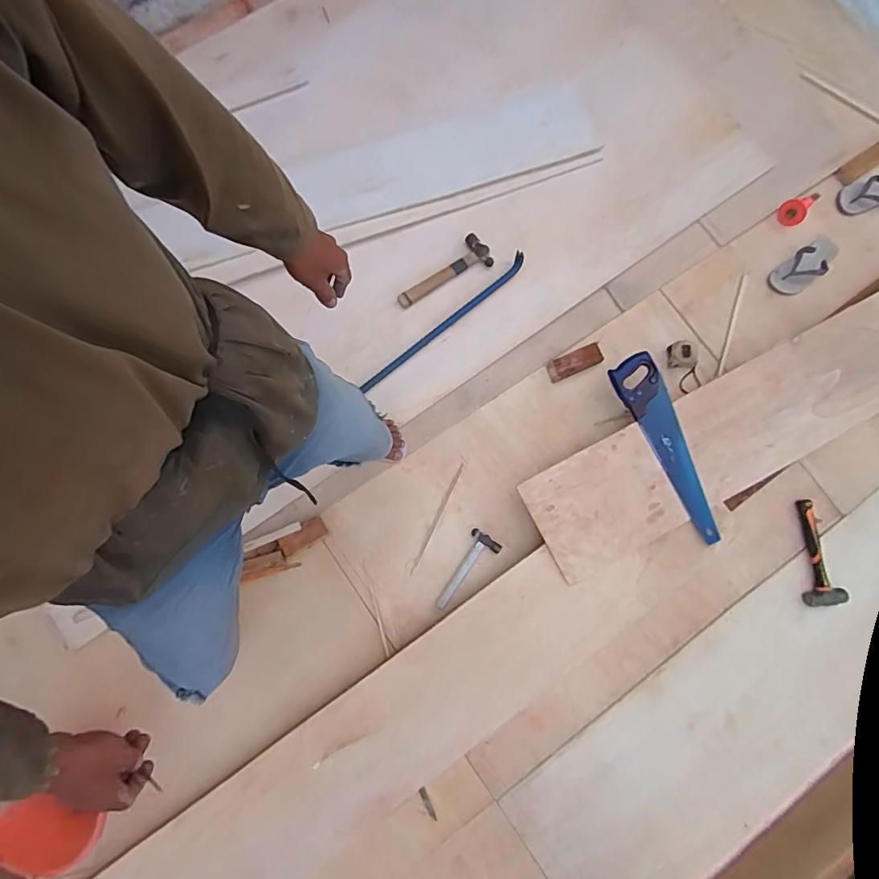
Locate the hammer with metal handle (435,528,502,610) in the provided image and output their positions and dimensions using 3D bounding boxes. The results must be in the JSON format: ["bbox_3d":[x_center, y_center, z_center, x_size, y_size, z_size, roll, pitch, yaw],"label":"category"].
[{"bbox_3d":[0.066,0.352,1.294,0.085,0.023,0.226,39,81,6],"label":"hammer with metal handle"}]

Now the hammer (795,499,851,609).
[{"bbox_3d":[1.042,0.315,1.337,0.096,0.056,0.288,-6,78,-2],"label":"hammer"}]

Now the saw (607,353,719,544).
[{"bbox_3d":[0.629,0.012,1.278,0.131,0.030,0.511,-25,81,-5],"label":"saw"}]

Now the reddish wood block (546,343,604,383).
[{"bbox_3d":[0.397,-0.225,1.402,0.168,0.013,0.060,-23,81,-5],"label":"reddish wood block"}]

